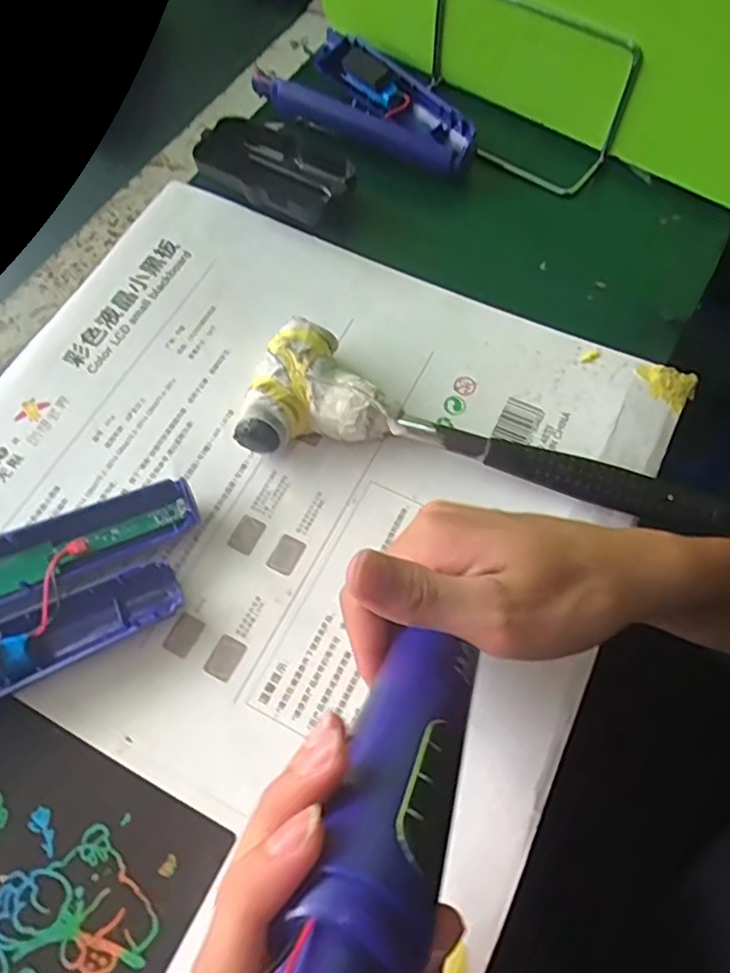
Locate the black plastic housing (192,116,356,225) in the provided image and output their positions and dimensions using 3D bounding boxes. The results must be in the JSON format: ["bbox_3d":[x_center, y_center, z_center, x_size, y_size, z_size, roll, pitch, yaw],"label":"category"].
[{"bbox_3d":[-0.059,-0.218,0.427,0.112,0.022,0.064,28,69,14],"label":"black plastic housing"}]

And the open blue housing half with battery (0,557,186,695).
[{"bbox_3d":[-0.170,0.082,0.292,0.166,0.028,0.034,-26,67,-9],"label":"open blue housing half with battery"}]

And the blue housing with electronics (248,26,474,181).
[{"bbox_3d":[0.010,-0.280,0.452,0.171,0.024,0.088,37,72,17],"label":"blue housing with electronics"}]

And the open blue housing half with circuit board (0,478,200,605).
[{"bbox_3d":[-0.169,0.039,0.313,0.168,0.024,0.035,-22,66,-8],"label":"open blue housing half with circuit board"}]

